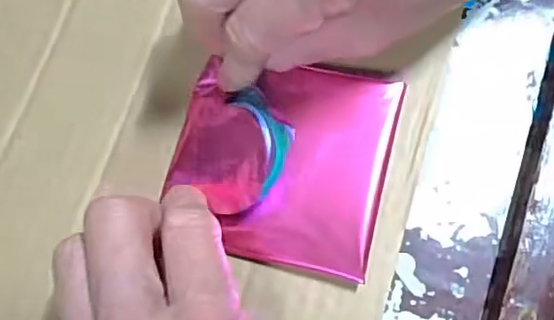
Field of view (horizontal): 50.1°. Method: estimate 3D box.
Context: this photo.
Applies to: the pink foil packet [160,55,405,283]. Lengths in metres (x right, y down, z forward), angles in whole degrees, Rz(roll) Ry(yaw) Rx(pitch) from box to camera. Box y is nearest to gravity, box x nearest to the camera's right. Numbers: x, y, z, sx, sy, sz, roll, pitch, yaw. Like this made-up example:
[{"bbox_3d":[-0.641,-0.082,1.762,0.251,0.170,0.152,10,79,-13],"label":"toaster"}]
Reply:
[{"bbox_3d":[0.001,-0.002,0.254,0.090,0.025,0.087,13,77,3],"label":"pink foil packet"}]

